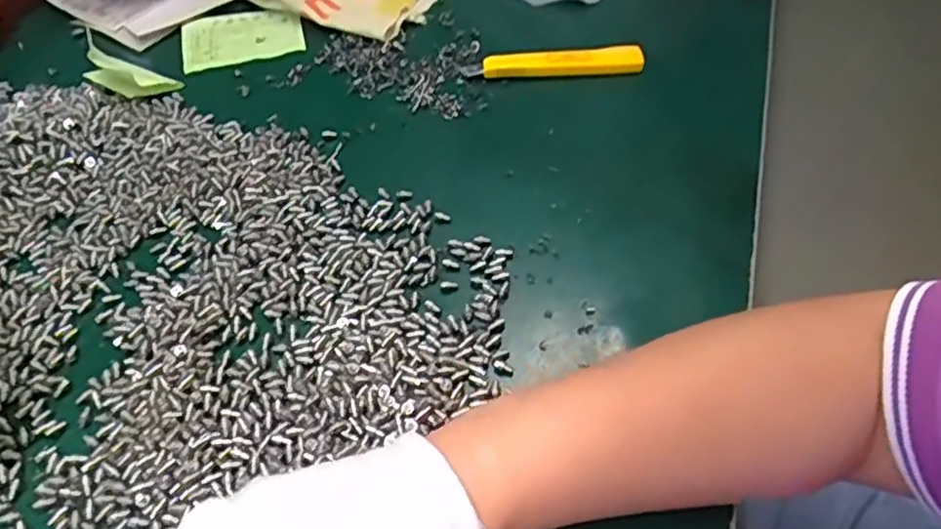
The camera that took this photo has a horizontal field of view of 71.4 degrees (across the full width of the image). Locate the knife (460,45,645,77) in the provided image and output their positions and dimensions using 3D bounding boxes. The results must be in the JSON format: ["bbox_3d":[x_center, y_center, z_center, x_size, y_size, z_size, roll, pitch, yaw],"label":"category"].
[{"bbox_3d":[0.060,-0.148,0.478,0.129,0.015,0.013,-3,53,3],"label":"knife"}]

